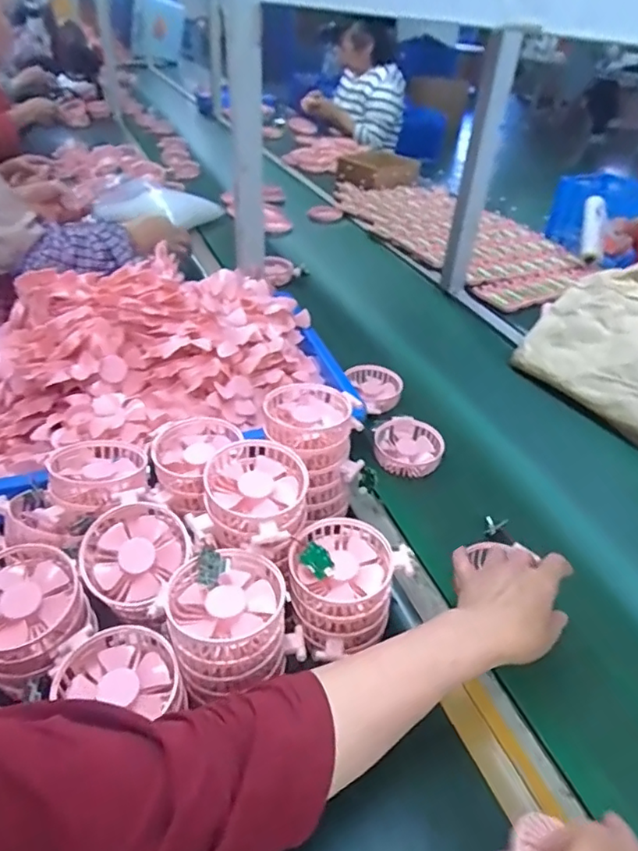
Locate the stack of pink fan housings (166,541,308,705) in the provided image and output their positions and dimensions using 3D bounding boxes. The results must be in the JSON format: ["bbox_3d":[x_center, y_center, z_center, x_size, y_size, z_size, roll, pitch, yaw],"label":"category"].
[{"bbox_3d":[-0.073,0.160,0.457,0.093,0.077,0.094,31,45,30],"label":"stack of pink fan housings"}]

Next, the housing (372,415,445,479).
[{"bbox_3d":[0.118,0.028,0.753,0.090,0.031,0.093,5,38,1],"label":"housing"}]

